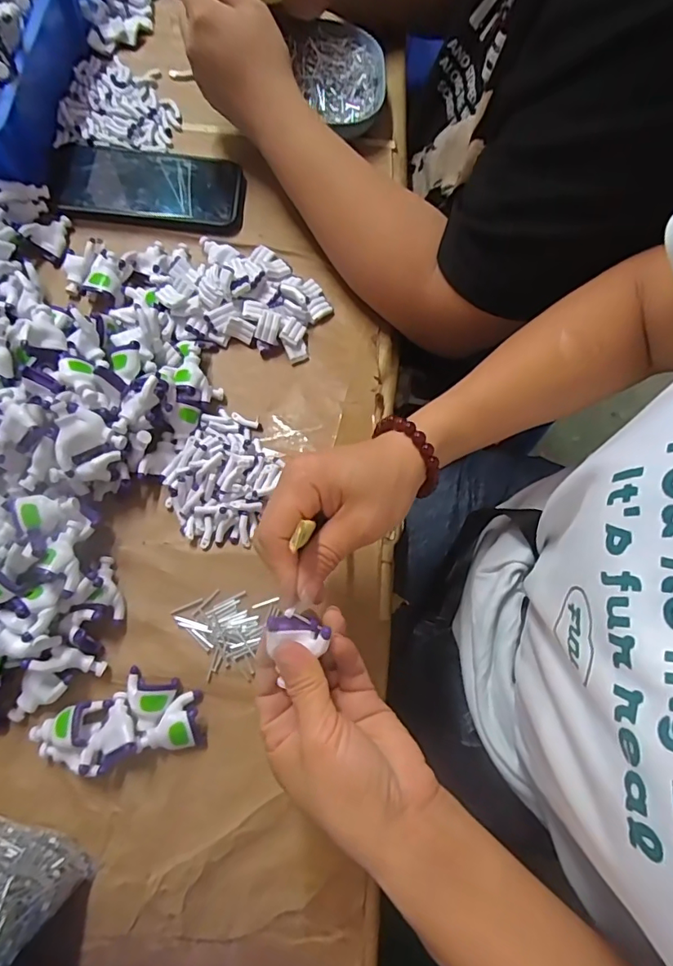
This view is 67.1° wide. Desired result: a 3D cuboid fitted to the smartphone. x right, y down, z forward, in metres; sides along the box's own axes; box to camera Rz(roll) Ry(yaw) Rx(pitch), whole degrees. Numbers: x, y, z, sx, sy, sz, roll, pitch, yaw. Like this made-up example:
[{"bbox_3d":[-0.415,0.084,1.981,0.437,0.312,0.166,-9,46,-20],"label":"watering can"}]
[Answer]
[{"bbox_3d":[-0.173,-0.275,0.464,0.170,0.016,0.088,3,72,-5],"label":"smartphone"}]

